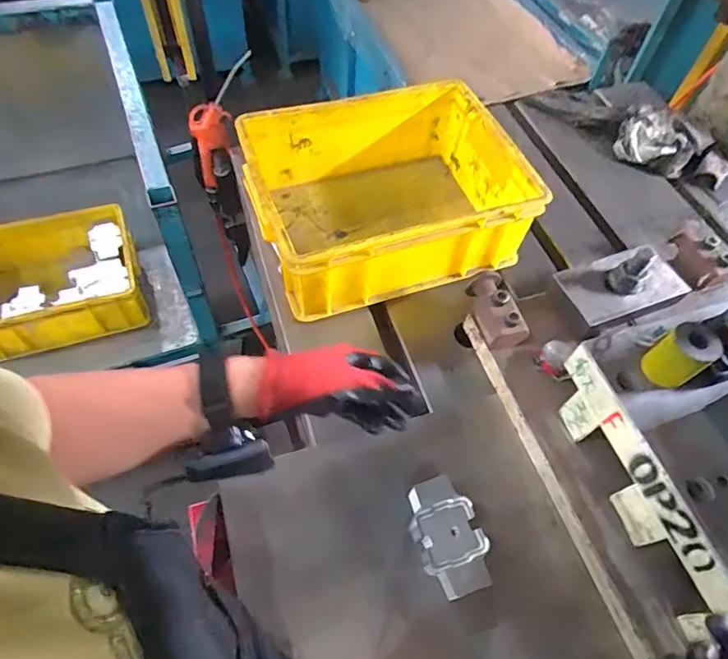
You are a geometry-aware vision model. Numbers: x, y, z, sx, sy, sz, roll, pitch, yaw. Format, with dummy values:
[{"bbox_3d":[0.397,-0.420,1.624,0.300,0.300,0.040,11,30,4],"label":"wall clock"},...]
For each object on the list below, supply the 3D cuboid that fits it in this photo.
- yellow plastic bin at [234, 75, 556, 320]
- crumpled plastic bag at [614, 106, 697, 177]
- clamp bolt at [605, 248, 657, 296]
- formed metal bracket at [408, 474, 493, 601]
[{"bbox_3d":[0.022,-0.189,0.686,0.342,0.137,0.287,-15,60,-15],"label":"yellow plastic bin"},{"bbox_3d":[0.503,-0.323,0.854,0.127,0.055,0.109,30,59,14],"label":"crumpled plastic bag"},{"bbox_3d":[0.314,-0.067,0.581,0.041,0.051,0.035,35,60,16],"label":"clamp bolt"},{"bbox_3d":[0.081,0.204,0.487,0.061,0.037,0.106,-14,59,-15],"label":"formed metal bracket"}]

